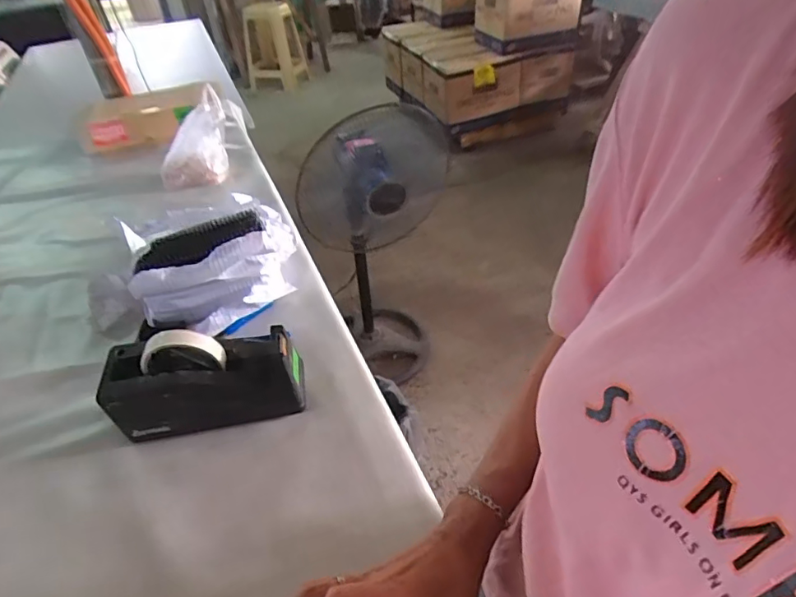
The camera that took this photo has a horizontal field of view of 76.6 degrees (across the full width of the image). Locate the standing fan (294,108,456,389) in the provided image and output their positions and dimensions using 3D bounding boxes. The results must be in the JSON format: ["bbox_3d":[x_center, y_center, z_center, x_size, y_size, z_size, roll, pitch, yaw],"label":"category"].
[{"bbox_3d":[-0.039,-0.118,1.396,0.306,0.802,0.308,7,42,15],"label":"standing fan"}]

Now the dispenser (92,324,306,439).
[{"bbox_3d":[-0.219,0.091,0.581,0.208,0.118,0.069,-9,39,-7],"label":"dispenser"}]

